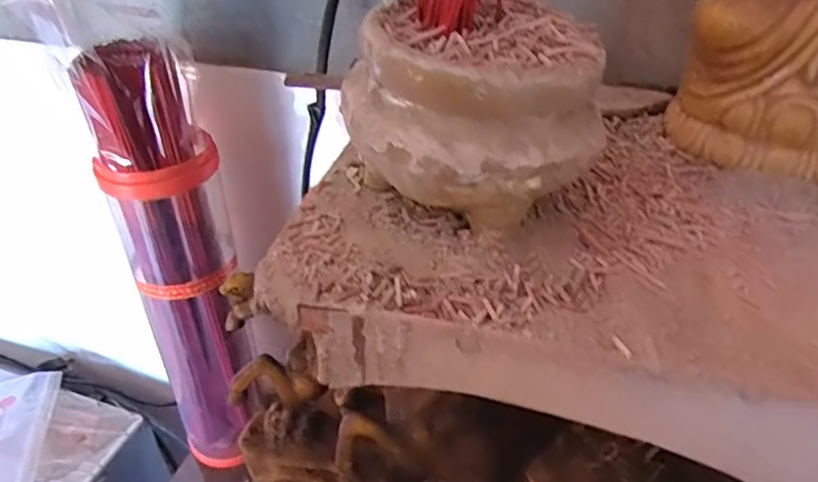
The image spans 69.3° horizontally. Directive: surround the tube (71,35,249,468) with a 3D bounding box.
[{"bbox_3d":[-0.176,0.044,0.480,0.074,0.400,0.065,-17,41,-22],"label":"tube"}]

